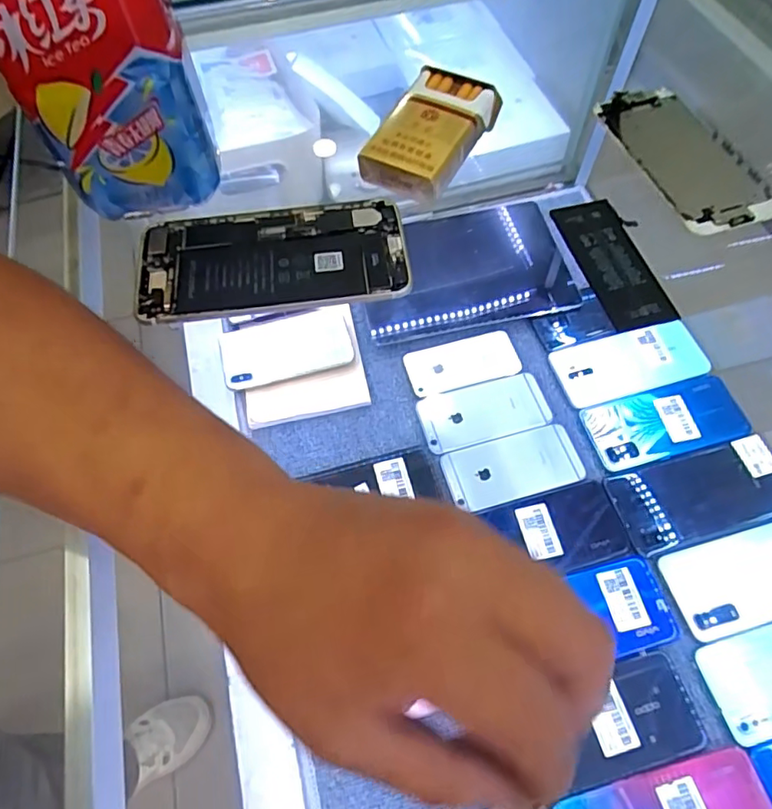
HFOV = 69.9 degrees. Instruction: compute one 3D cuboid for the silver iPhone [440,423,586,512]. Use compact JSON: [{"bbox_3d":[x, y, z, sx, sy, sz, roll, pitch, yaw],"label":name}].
[{"bbox_3d":[0.129,0.064,0.559,0.134,0.004,0.066,-14,62,-5],"label":"silver iPhone"}]

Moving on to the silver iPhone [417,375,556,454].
[{"bbox_3d":[0.105,0.008,0.590,0.135,0.009,0.065,-14,62,-5],"label":"silver iPhone"}]

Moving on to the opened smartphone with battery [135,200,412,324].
[{"bbox_3d":[-0.067,-0.086,0.326,0.155,0.008,0.077,-8,62,-2],"label":"opened smartphone with battery"}]

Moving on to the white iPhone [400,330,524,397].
[{"bbox_3d":[0.085,-0.046,0.615,0.123,0.010,0.057,-12,62,-4],"label":"white iPhone"}]

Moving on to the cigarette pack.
[{"bbox_3d":[0.029,-0.181,0.363,0.058,0.027,0.097,24,65,14],"label":"cigarette pack"}]

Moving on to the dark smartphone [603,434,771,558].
[{"bbox_3d":[0.307,0.089,0.537,0.171,0.007,0.081,-14,62,-5],"label":"dark smartphone"}]

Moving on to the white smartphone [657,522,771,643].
[{"bbox_3d":[0.335,0.153,0.498,0.161,0.005,0.076,-14,62,-5],"label":"white smartphone"}]

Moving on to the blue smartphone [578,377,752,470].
[{"bbox_3d":[0.289,0.017,0.571,0.159,0.005,0.073,-14,62,-5],"label":"blue smartphone"}]

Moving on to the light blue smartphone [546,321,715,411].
[{"bbox_3d":[0.265,-0.047,0.605,0.158,0.008,0.076,-15,62,-5],"label":"light blue smartphone"}]

